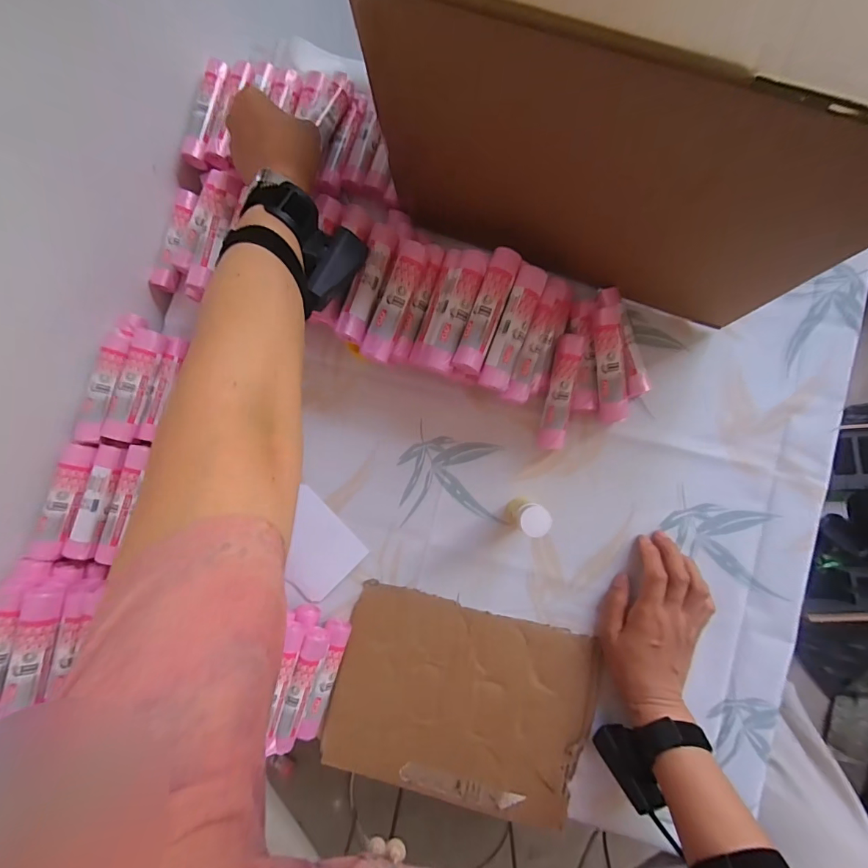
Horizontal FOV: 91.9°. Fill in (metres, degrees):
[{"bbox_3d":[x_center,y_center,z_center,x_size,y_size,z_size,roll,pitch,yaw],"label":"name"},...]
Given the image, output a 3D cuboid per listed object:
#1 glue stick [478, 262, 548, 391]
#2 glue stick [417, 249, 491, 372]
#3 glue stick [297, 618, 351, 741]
[{"bbox_3d":[0.077,-0.103,0.406,0.029,0.023,0.120,20,87,7],"label":"glue stick"},{"bbox_3d":[0.019,-0.121,0.409,0.035,0.025,0.118,21,87,7],"label":"glue stick"},{"bbox_3d":[-0.118,0.263,0.450,0.025,0.026,0.118,16,87,5],"label":"glue stick"}]

